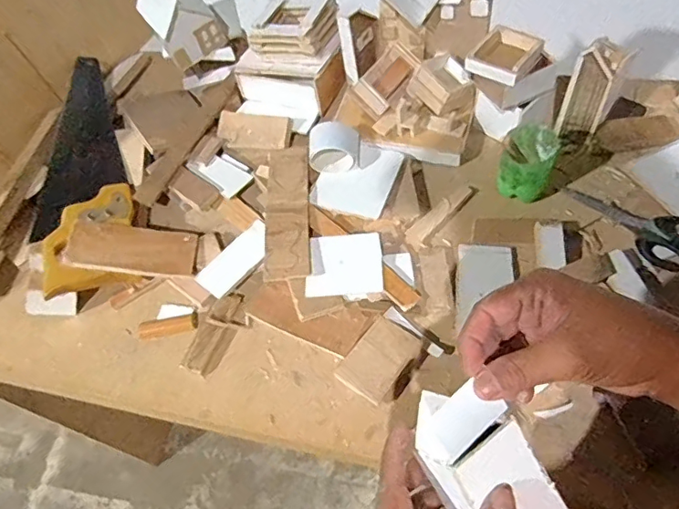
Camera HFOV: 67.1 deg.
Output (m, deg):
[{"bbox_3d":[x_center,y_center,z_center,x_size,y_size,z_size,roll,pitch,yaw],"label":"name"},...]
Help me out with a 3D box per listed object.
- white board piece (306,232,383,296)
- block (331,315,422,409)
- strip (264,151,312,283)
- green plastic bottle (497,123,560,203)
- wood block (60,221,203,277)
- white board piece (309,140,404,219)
[{"bbox_3d":[0.006,0.010,0.562,0.080,0.004,0.073,-2,64,5],"label":"white board piece"},{"bbox_3d":[0.040,0.104,0.509,0.051,0.025,0.078,34,63,25],"label":"block"},{"bbox_3d":[-0.061,-0.054,0.607,0.051,0.016,0.196,-7,58,6],"label":"strip"},{"bbox_3d":[0.213,-0.102,0.582,0.058,0.066,0.072,15,64,17],"label":"green plastic bottle"},{"bbox_3d":[-0.232,-0.007,0.578,0.134,0.009,0.065,8,52,-15],"label":"wood block"},{"bbox_3d":[0.023,-0.094,0.625,0.085,0.005,0.108,22,68,5],"label":"white board piece"}]

